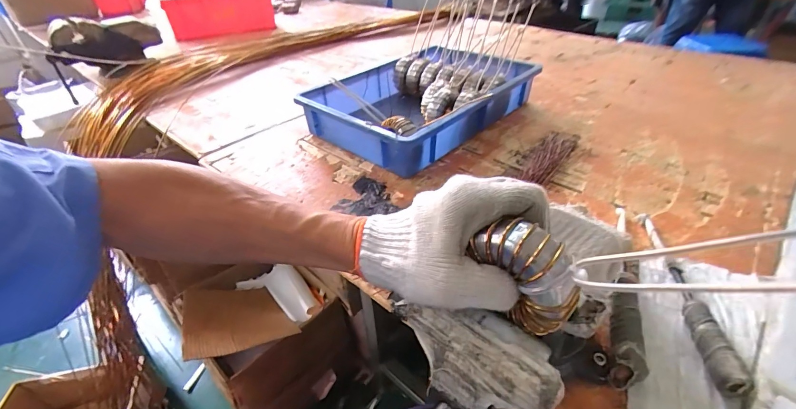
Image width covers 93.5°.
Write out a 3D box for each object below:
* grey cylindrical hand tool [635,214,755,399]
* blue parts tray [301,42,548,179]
[{"bbox_3d":[0.303,0.079,0.401,0.023,0.028,0.245,7,38,12],"label":"grey cylindrical hand tool"},{"bbox_3d":[0.034,-0.205,0.733,0.309,0.095,0.370,27,47,33],"label":"blue parts tray"}]

